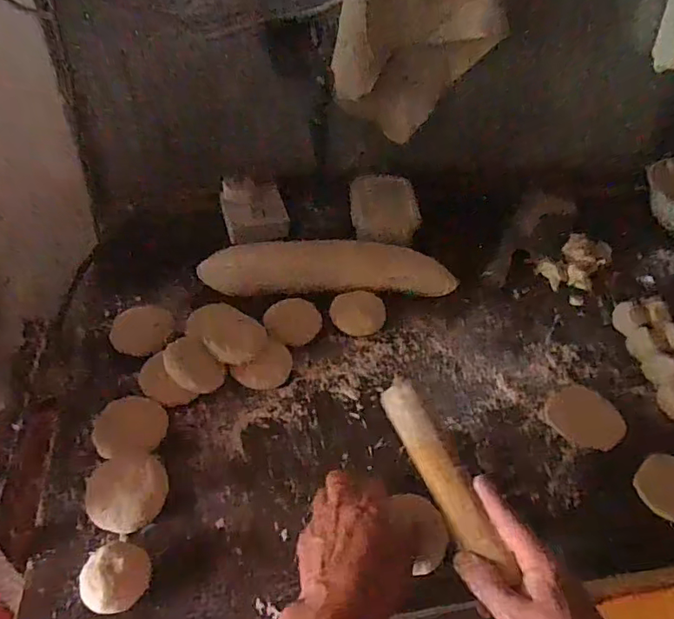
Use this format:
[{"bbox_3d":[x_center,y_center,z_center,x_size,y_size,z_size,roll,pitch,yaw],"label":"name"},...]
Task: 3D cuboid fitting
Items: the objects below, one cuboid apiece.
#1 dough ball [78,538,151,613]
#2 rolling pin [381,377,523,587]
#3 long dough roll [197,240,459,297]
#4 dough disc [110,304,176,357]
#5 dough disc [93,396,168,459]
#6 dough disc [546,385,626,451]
[{"bbox_3d":[-0.176,0.213,0.418,0.048,0.036,0.050,34,52,23],"label":"dough ball"},{"bbox_3d":[0.111,0.180,0.404,0.029,0.035,0.307,-14,53,-18],"label":"rolling pin"},{"bbox_3d":[-0.008,-0.050,0.673,0.316,0.051,0.056,1,47,-5],"label":"long dough roll"},{"bbox_3d":[-0.221,0.023,0.598,0.066,0.004,0.076,-18,47,-20],"label":"dough disc"},{"bbox_3d":[-0.201,0.113,0.512,0.064,0.013,0.059,3,47,-3],"label":"dough disc"},{"bbox_3d":[0.275,0.118,0.578,0.076,0.004,0.076,3,47,-3],"label":"dough disc"}]

